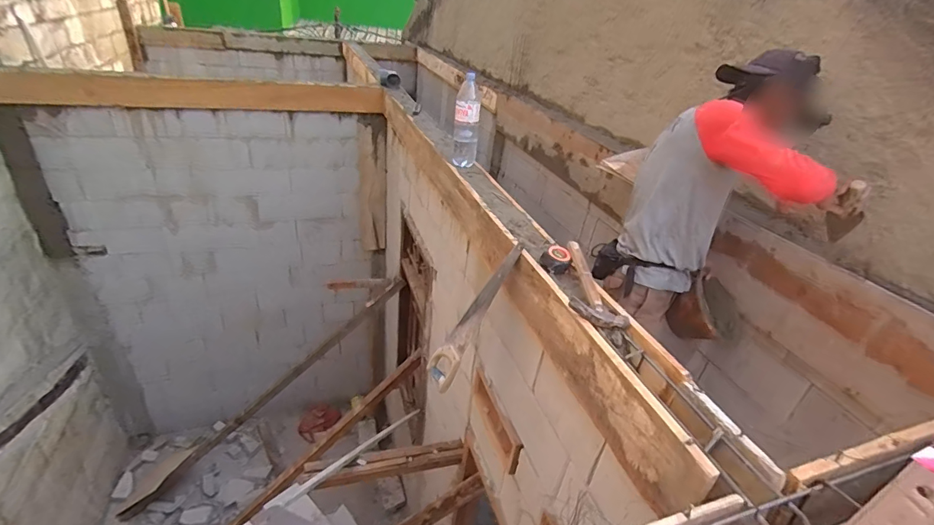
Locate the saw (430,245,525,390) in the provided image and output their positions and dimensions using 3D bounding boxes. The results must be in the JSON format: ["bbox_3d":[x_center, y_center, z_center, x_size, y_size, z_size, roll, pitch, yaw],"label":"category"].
[{"bbox_3d":[0.023,0.161,1.260,0.024,0.506,0.136,18,23,-31],"label":"saw"}]

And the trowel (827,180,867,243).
[{"bbox_3d":[1.059,-0.143,1.210,0.072,0.075,0.312,33,-3,36],"label":"trowel"}]

